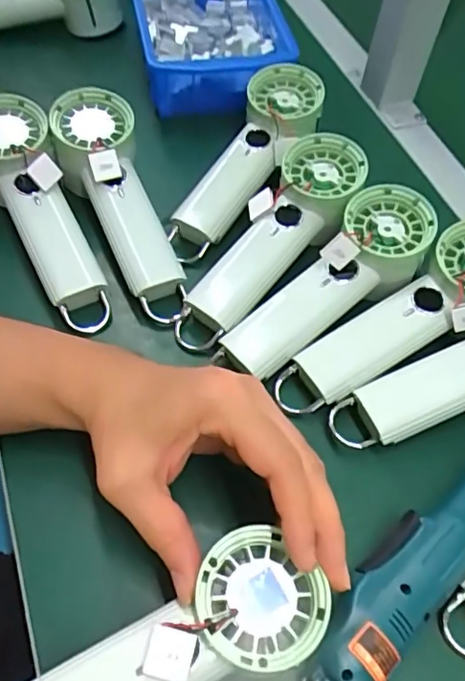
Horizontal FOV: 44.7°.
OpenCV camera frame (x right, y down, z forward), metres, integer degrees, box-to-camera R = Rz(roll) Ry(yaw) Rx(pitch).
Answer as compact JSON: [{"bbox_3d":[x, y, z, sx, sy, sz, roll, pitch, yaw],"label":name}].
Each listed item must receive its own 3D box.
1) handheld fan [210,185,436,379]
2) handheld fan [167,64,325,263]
[{"bbox_3d":[0.067,-0.042,0.390,0.180,0.047,0.061,-40,66,-7],"label":"handheld fan"},{"bbox_3d":[0.010,-0.145,0.458,0.061,0.035,0.193,30,79,16],"label":"handheld fan"}]

